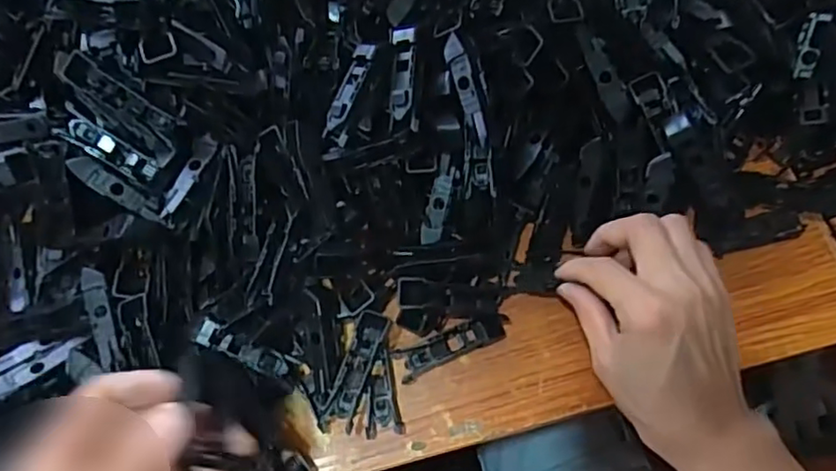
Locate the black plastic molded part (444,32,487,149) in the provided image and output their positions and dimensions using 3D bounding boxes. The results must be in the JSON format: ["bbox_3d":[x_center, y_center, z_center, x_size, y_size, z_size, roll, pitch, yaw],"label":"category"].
[{"bbox_3d":[0.028,-0.082,0.349,0.012,0.009,0.063,-18,94,-6],"label":"black plastic molded part"}]

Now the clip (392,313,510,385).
[{"bbox_3d":[0.023,0.067,0.374,0.073,0.009,0.020,-20,72,-7],"label":"clip"}]

